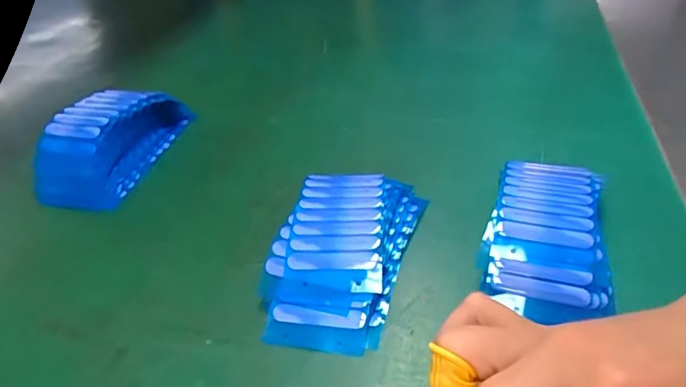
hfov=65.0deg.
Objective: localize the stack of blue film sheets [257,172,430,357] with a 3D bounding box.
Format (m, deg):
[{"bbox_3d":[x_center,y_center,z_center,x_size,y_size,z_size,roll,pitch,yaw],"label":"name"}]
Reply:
[{"bbox_3d":[0.000,0.031,0.329,0.072,0.033,0.132,7,37,17],"label":"stack of blue film sheets"}]

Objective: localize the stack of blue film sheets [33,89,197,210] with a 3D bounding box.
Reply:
[{"bbox_3d":[-0.193,-0.046,0.449,0.068,0.056,0.137,5,37,14],"label":"stack of blue film sheets"}]

